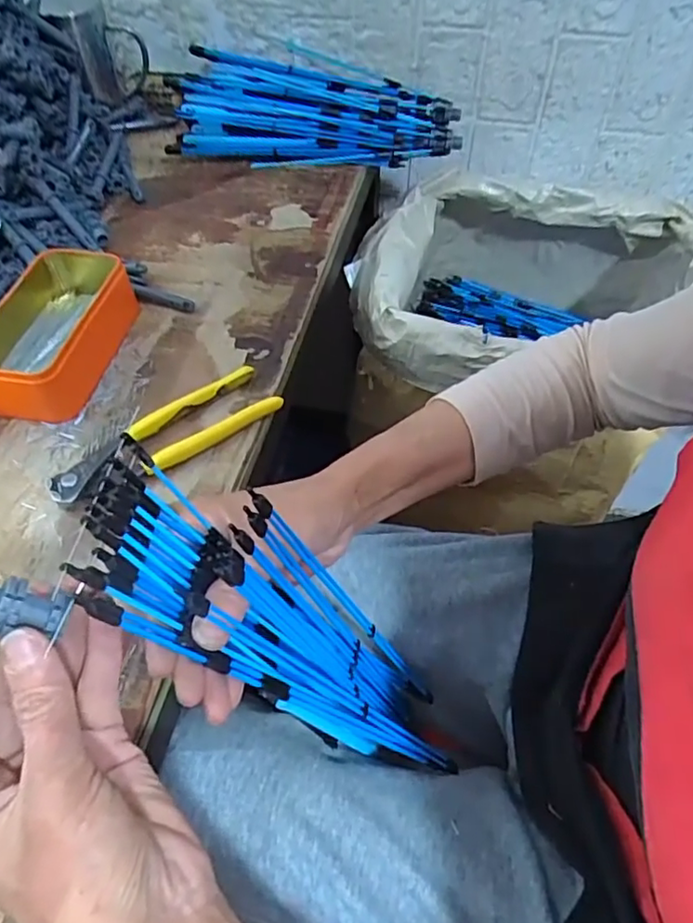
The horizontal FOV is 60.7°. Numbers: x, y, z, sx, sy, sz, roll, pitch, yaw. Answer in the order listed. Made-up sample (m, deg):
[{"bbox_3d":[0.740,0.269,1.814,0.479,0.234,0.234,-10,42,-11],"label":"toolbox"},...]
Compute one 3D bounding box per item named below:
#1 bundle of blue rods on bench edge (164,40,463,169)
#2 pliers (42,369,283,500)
[{"bbox_3d":[-0.039,-0.393,0.662,0.317,0.070,0.134,9,52,4],"label":"bundle of blue rods on bench edge"},{"bbox_3d":[-0.129,-0.018,0.422,0.163,0.020,0.047,-28,58,-22],"label":"pliers"}]

